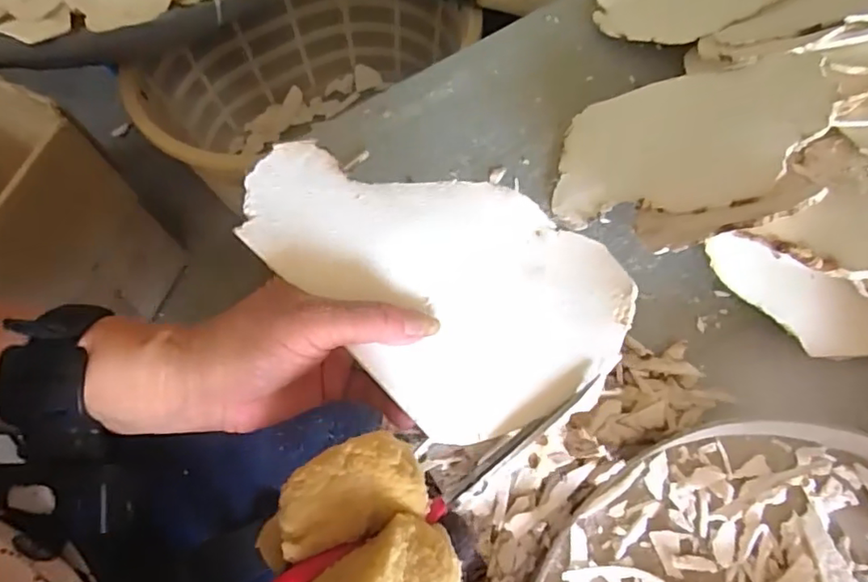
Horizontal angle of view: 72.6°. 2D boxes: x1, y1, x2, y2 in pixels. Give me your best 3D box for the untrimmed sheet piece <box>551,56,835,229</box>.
[{"bbox_3d":[0.172,-0.107,0.417,0.176,0.008,0.124,-7,55,41],"label":"untrimmed sheet piece"}]

